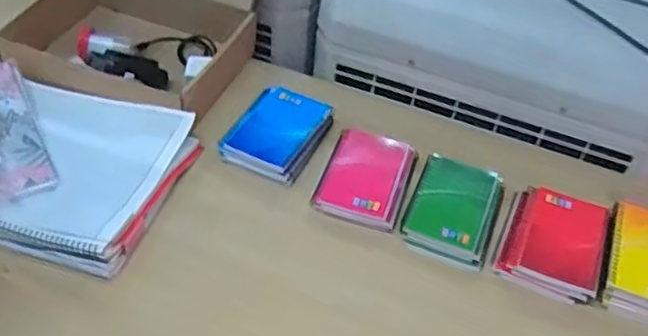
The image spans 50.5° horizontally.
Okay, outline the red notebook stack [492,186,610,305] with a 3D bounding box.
[{"bbox_3d":[0.257,0.079,0.770,0.105,0.035,0.127,18,45,12],"label":"red notebook stack"}]

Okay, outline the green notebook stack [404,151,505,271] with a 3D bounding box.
[{"bbox_3d":[0.152,0.045,0.796,0.097,0.023,0.147,19,45,12],"label":"green notebook stack"}]

